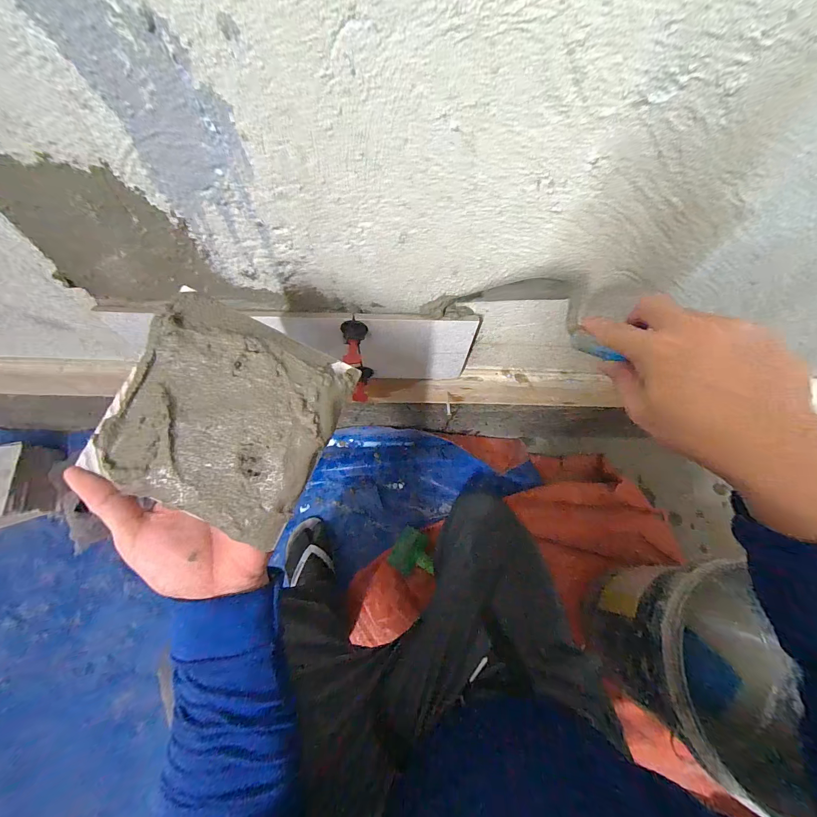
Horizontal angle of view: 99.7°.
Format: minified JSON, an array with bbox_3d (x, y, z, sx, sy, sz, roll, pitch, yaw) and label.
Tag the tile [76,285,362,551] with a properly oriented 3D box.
[{"bbox_3d":[-0.129,0.007,0.247,0.141,0.017,0.142,25,84,-5],"label":"tile"}]

